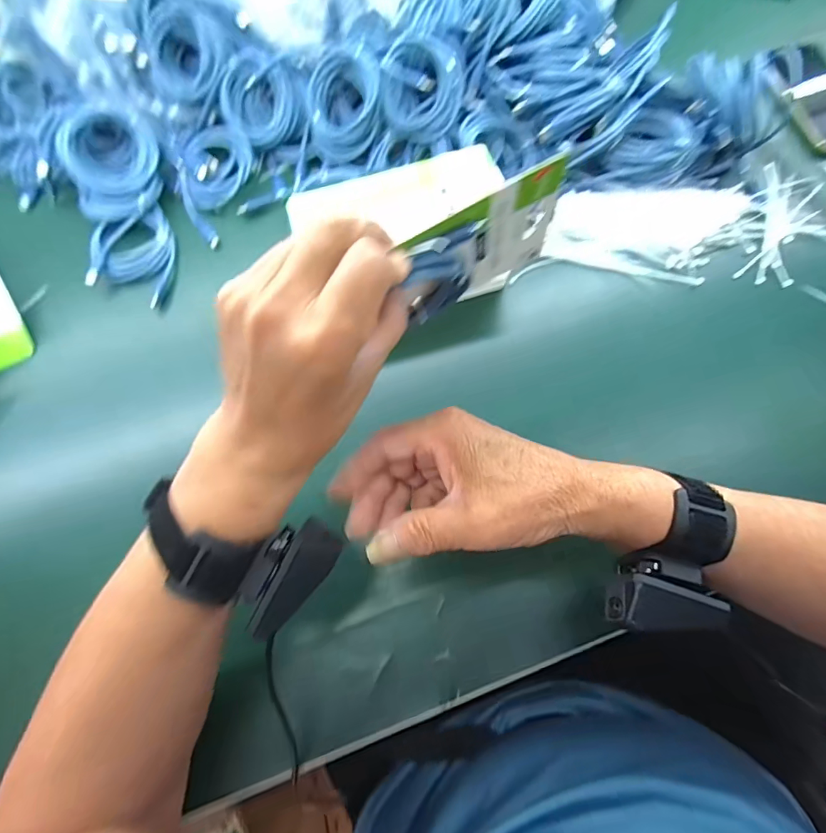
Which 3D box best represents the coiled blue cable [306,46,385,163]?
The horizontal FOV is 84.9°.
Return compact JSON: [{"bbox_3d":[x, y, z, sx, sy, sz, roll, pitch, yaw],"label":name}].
[{"bbox_3d":[-0.067,-0.320,0.466,0.083,0.093,0.024,3,33,19],"label":"coiled blue cable"}]

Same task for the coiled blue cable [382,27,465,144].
[{"bbox_3d":[0.010,-0.328,0.449,0.081,0.028,0.091,5,113,0],"label":"coiled blue cable"}]

